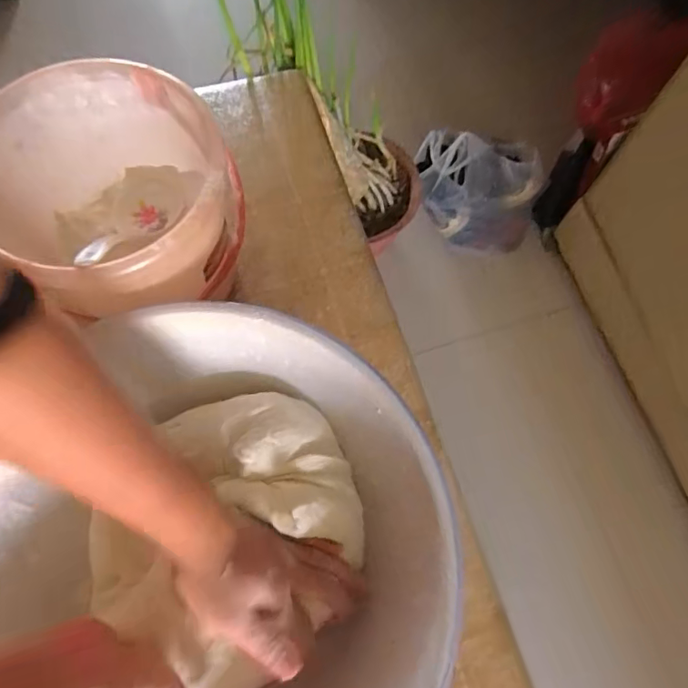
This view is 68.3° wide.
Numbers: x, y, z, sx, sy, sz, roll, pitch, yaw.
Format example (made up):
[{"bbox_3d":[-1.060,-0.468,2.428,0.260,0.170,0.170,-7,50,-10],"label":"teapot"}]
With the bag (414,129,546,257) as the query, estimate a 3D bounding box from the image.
[{"bbox_3d":[0.279,-0.332,1.085,0.275,0.168,0.209,22,71,7],"label":"bag"}]

